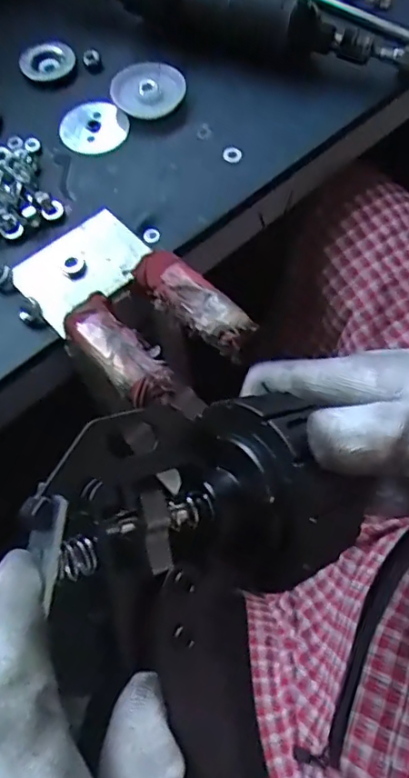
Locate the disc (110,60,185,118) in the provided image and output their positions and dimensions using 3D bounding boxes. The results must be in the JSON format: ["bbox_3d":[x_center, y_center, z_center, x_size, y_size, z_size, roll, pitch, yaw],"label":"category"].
[{"bbox_3d":[-0.039,-0.204,0.407,0.042,0.009,0.047,33,71,16],"label":"disc"}]

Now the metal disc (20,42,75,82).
[{"bbox_3d":[-0.113,-0.236,0.428,0.038,0.008,0.038,-1,65,2],"label":"metal disc"}]

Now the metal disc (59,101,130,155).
[{"bbox_3d":[-0.076,-0.176,0.401,0.044,0.006,0.042,-1,65,2],"label":"metal disc"}]

